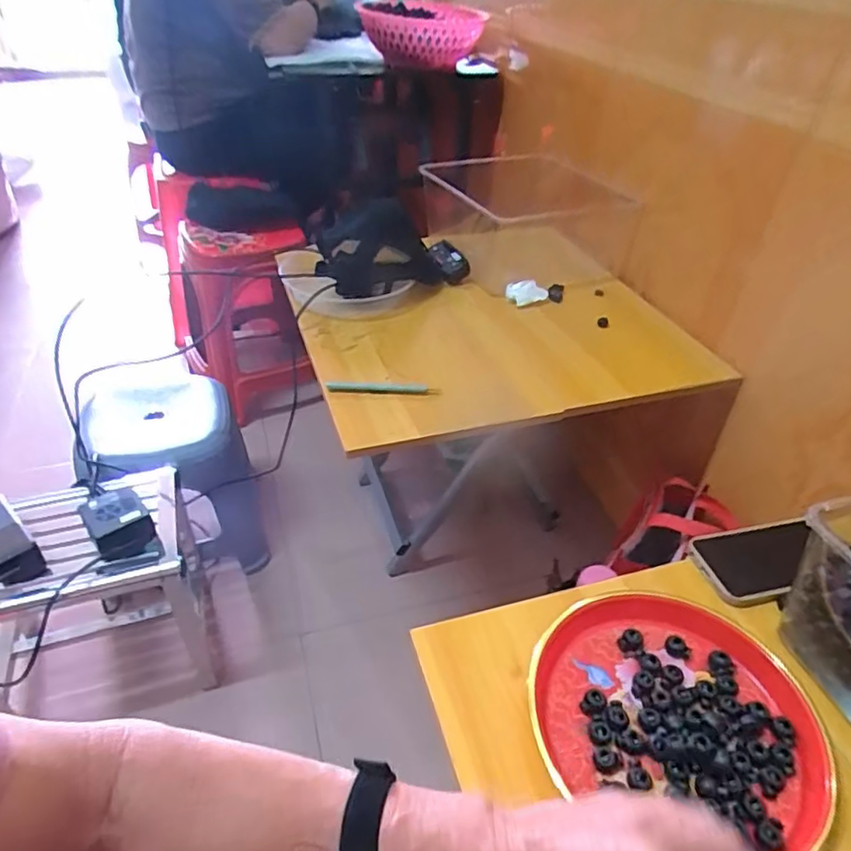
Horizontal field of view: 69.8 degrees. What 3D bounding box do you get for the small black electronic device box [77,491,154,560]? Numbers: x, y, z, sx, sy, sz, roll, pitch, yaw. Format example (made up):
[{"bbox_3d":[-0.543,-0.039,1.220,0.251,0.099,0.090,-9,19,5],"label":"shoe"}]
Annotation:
[{"bbox_3d":[-0.422,0.135,0.838,0.076,0.057,0.078,-27,47,-31],"label":"small black electronic device box"}]

